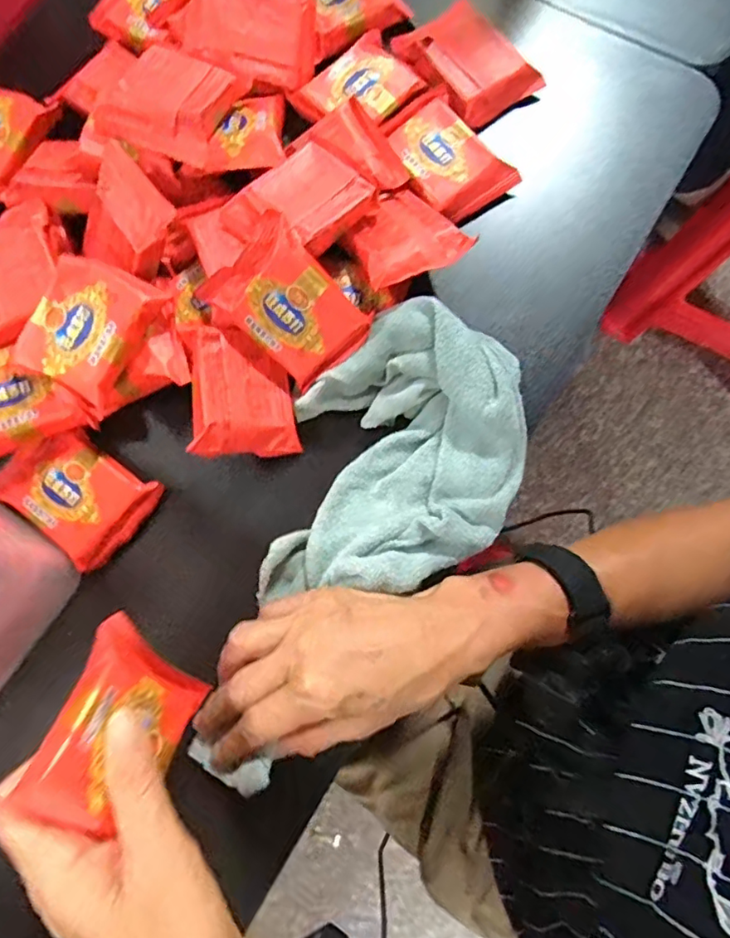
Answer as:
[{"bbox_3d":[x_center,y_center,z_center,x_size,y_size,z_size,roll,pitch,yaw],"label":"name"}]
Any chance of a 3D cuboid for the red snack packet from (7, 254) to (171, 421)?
[{"bbox_3d":[-0.160,-0.083,0.325,0.057,0.026,0.078,29,80,6],"label":"red snack packet"}]

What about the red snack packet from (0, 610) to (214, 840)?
[{"bbox_3d":[-0.113,0.121,0.260,0.016,0.067,0.081,-19,33,28],"label":"red snack packet"}]

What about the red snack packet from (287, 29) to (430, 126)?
[{"bbox_3d":[-0.004,-0.269,0.392,0.078,0.016,0.065,-44,81,-8],"label":"red snack packet"}]

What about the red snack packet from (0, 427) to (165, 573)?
[{"bbox_3d":[-0.181,0.012,0.345,0.092,0.016,0.064,38,81,8],"label":"red snack packet"}]

